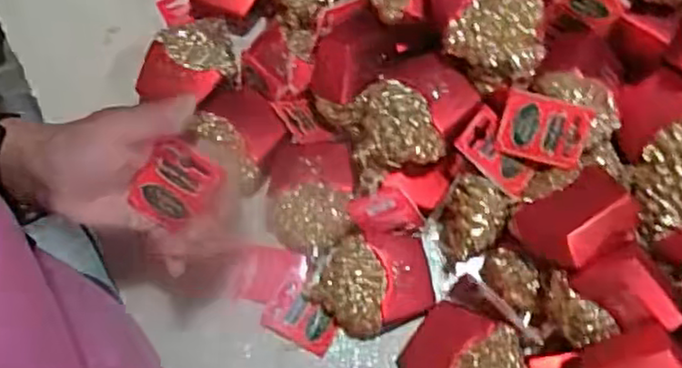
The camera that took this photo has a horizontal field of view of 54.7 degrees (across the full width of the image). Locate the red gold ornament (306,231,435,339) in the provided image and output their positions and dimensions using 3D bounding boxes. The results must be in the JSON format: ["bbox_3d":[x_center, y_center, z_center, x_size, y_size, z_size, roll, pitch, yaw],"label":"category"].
[{"bbox_3d":[0.024,0.079,0.519,0.093,0.041,0.074,-10,75,-1],"label":"red gold ornament"}]

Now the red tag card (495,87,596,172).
[{"bbox_3d":[0.148,-0.039,0.482,0.060,0.004,0.047,14,109,5],"label":"red tag card"}]

